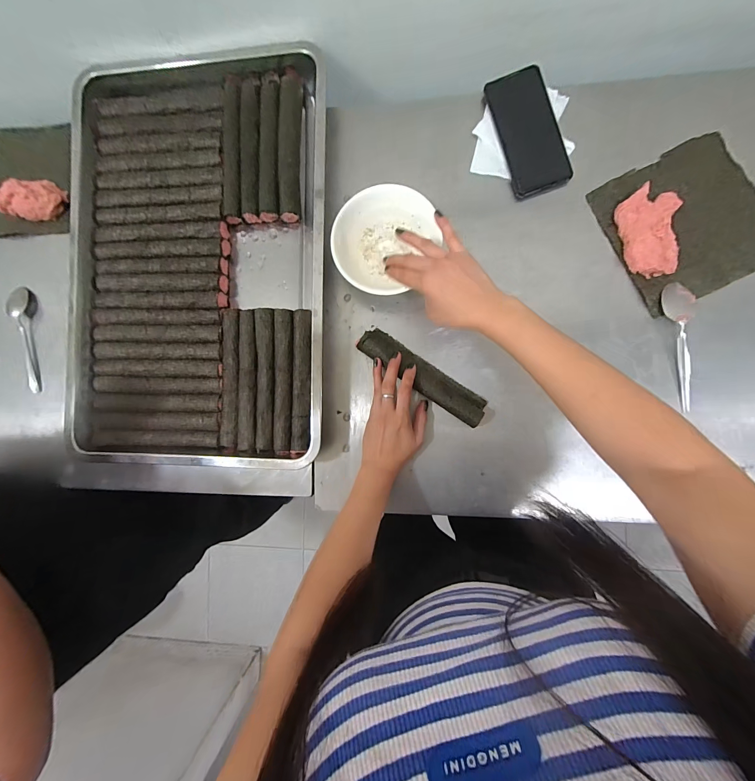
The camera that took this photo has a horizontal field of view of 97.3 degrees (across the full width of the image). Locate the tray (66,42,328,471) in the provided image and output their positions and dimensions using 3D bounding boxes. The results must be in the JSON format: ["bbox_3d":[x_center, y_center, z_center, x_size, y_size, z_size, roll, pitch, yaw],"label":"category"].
[{"bbox_3d":[-0.265,-0.195,0.493,0.386,0.046,0.602,0,89,4],"label":"tray"}]

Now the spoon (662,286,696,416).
[{"bbox_3d":[0.408,-0.059,0.441,0.034,0.012,0.170,-7,88,4],"label":"spoon"}]

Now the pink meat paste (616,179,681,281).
[{"bbox_3d":[0.358,-0.210,0.436,0.069,0.032,0.107,2,89,4],"label":"pink meat paste"}]

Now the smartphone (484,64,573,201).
[{"bbox_3d":[0.211,-0.357,0.462,0.078,0.008,0.162,-18,94,7],"label":"smartphone"}]

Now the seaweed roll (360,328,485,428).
[{"bbox_3d":[0.063,-0.021,0.466,0.193,0.031,0.044,36,91,5],"label":"seaweed roll"}]

